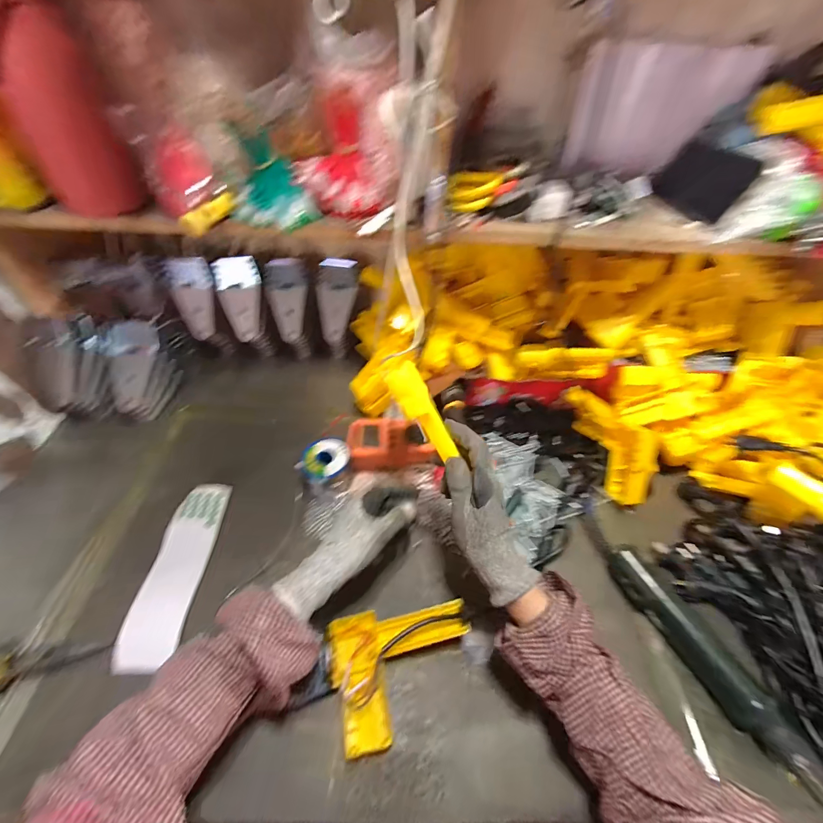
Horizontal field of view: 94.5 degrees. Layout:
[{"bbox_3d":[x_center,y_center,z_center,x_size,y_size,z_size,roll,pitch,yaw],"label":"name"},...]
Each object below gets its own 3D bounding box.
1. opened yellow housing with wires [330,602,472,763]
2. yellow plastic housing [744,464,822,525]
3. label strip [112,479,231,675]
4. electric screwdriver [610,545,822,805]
[{"bbox_3d":[-0.008,0.265,0.398,0.147,0.041,0.114,-11,49,-12],"label":"opened yellow housing with wires"},{"bbox_3d":[0.502,0.131,0.453,0.029,0.085,0.155,-20,26,-20],"label":"yellow plastic housing"},{"bbox_3d":[-0.290,0.188,0.478,0.064,0.021,0.223,5,43,-8],"label":"label strip"},{"bbox_3d":[0.319,0.265,0.409,0.035,0.033,0.255,-22,52,-21],"label":"electric screwdriver"}]

